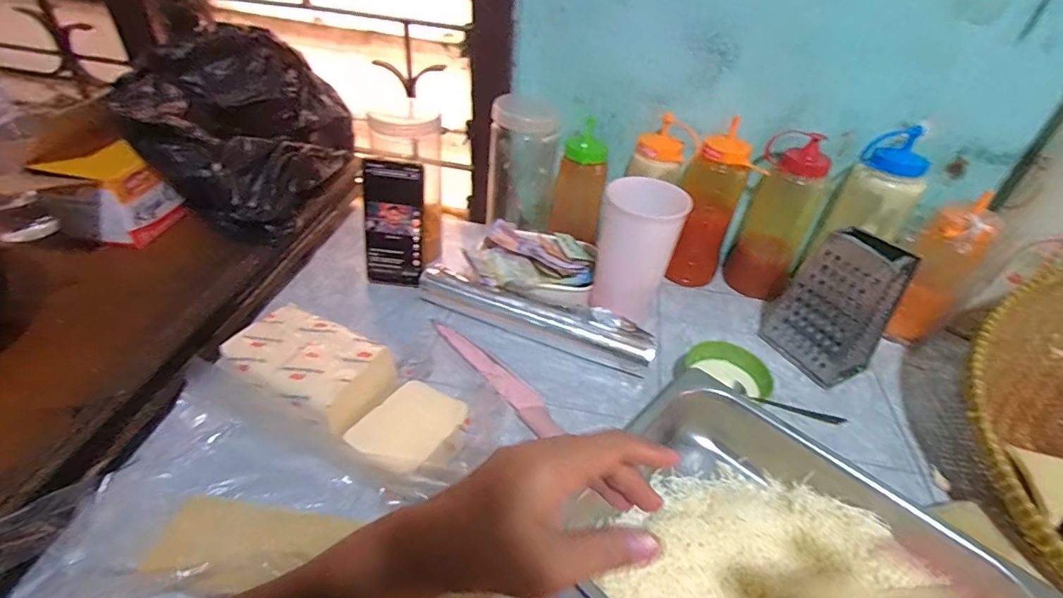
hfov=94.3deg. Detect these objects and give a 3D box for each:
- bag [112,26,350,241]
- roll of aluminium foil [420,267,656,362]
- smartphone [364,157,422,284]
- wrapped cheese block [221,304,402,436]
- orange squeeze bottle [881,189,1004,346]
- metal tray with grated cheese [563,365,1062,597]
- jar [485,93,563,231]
[{"bbox_3d":[-0.345,-0.215,0.615,0.155,0.170,0.264,13,40,8],"label":"bag"},{"bbox_3d":[0.002,0.020,0.618,0.303,0.047,0.051,18,41,14],"label":"roll of aluminium foil"},{"bbox_3d":[-0.177,-0.093,0.637,0.066,0.162,0.015,5,29,-6],"label":"smartphone"},{"bbox_3d":[-0.215,0.079,0.491,0.138,0.077,0.094,19,42,15],"label":"wrapped cheese block"},{"bbox_3d":[0.498,-0.028,0.612,0.058,0.178,0.075,-23,48,-30],"label":"orange squeeze bottle"},{"bbox_3d":[0.204,0.213,0.392,0.312,0.049,0.251,32,47,28],"label":"metal tray with grated cheese"},{"bbox_3d":[-0.012,-0.182,0.706,0.097,0.178,0.084,5,40,0],"label":"jar"}]

